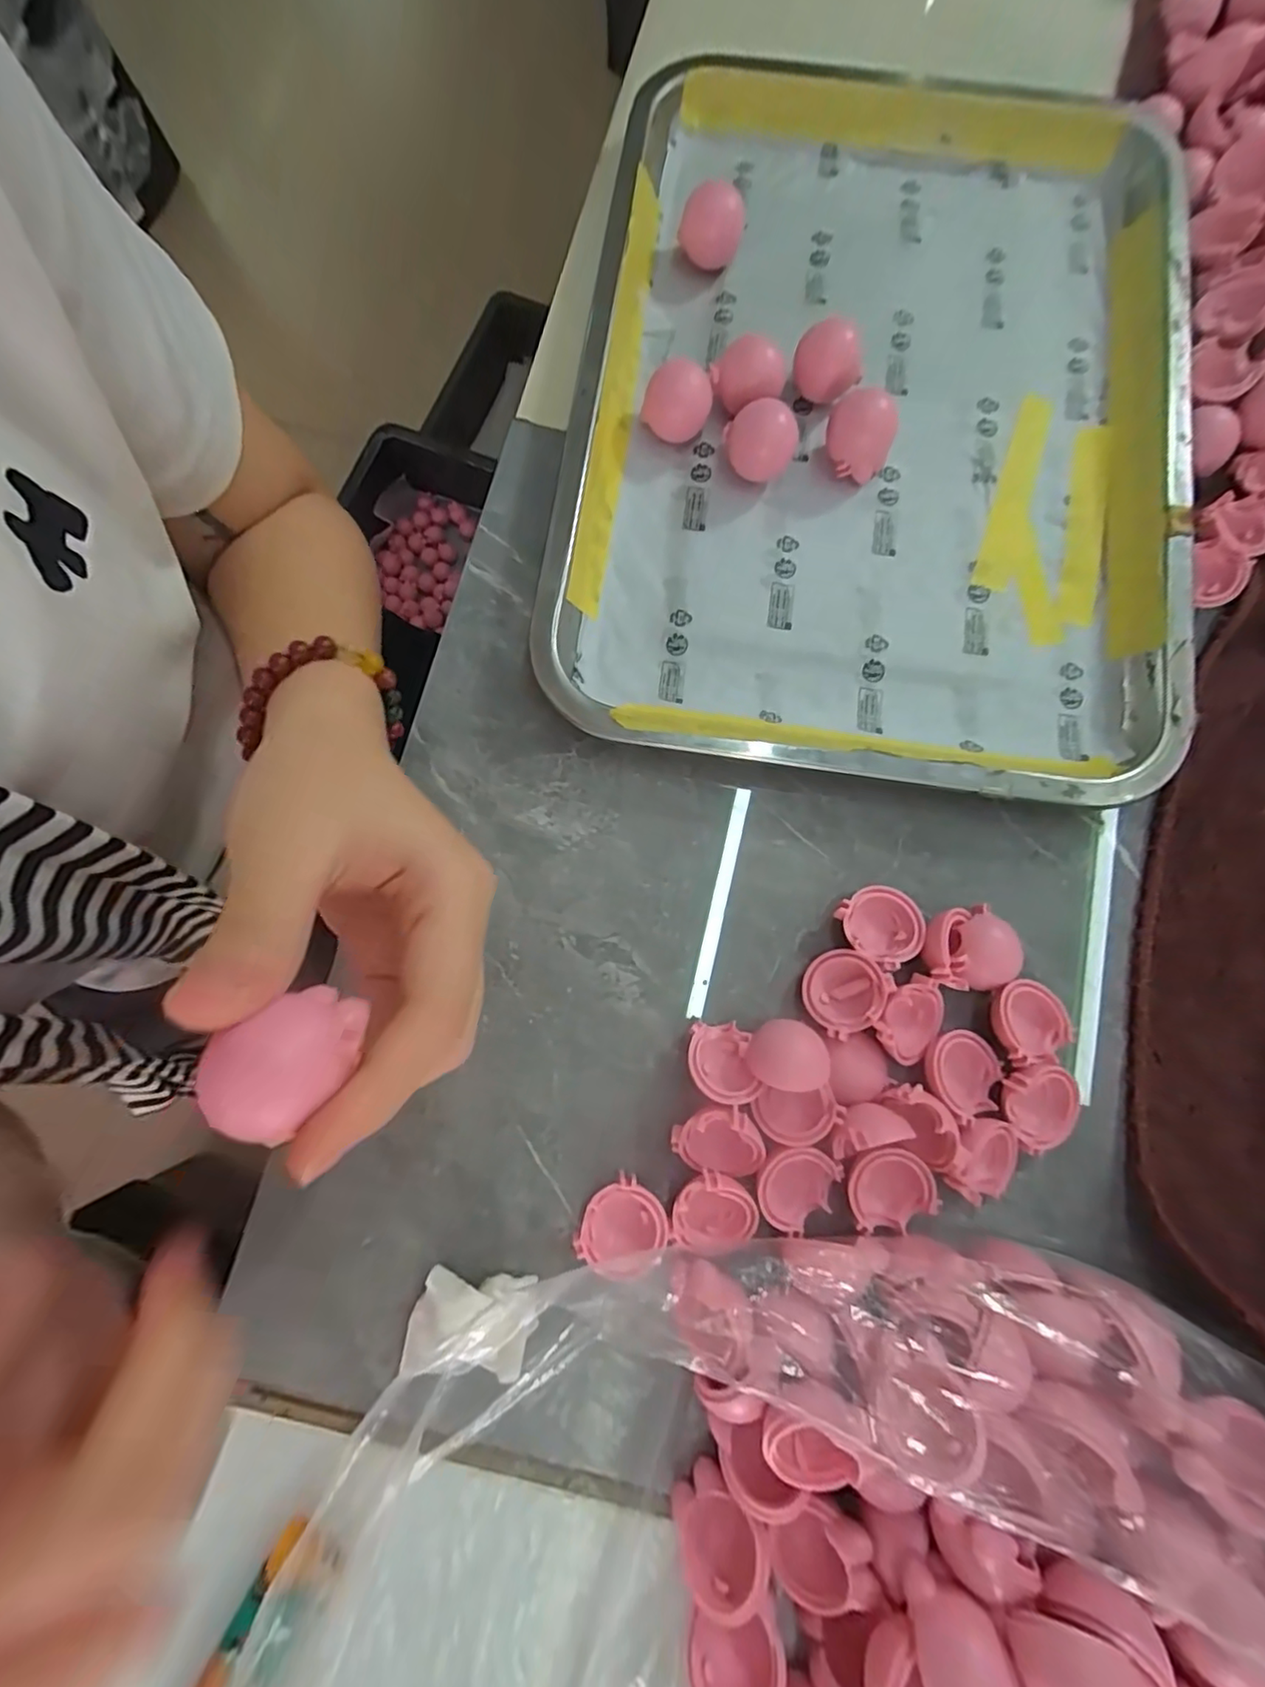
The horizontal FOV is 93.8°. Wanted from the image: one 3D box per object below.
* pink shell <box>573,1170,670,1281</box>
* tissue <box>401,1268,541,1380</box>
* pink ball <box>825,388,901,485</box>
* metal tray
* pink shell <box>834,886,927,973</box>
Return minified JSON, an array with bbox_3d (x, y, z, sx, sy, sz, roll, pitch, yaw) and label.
[{"bbox_3d":[-0.003,0.136,0.212,0.028,0.015,0.032,30,81,5],"label":"pink shell"},{"bbox_3d":[-0.056,0.167,0.207,0.043,0.012,0.035,8,80,1],"label":"tissue"},{"bbox_3d":[0.100,-0.178,0.260,0.028,0.026,0.028,0,80,0],"label":"pink ball"},{"bbox_3d":[0.110,-0.201,0.266,0.256,0.029,0.362,10,80,2],"label":"metal tray"},{"bbox_3d":[0.096,0.031,0.230,0.029,0.018,0.029,0,80,0],"label":"pink shell"}]

